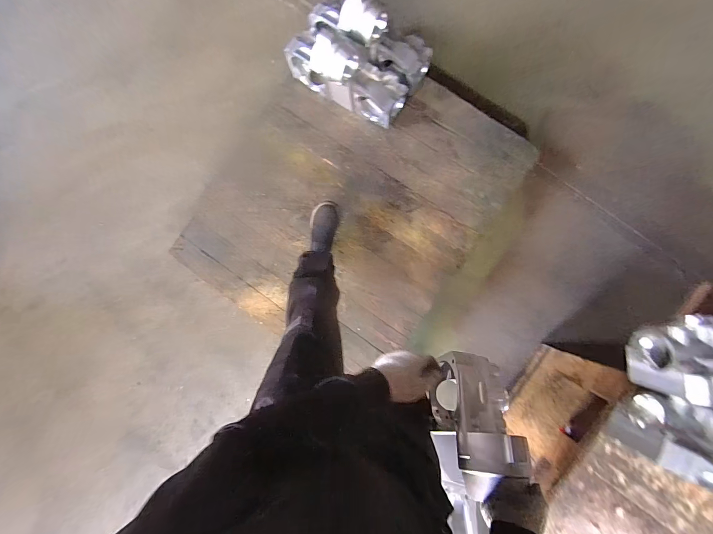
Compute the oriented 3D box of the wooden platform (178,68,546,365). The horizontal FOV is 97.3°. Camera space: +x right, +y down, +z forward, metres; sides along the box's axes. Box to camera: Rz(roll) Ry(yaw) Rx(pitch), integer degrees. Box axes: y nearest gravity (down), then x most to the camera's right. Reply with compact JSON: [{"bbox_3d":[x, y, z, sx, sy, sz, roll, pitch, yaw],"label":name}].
[{"bbox_3d":[0.021,-0.265,1.307,1.058,0.151,1.240,33,89,5],"label":"wooden platform"}]

